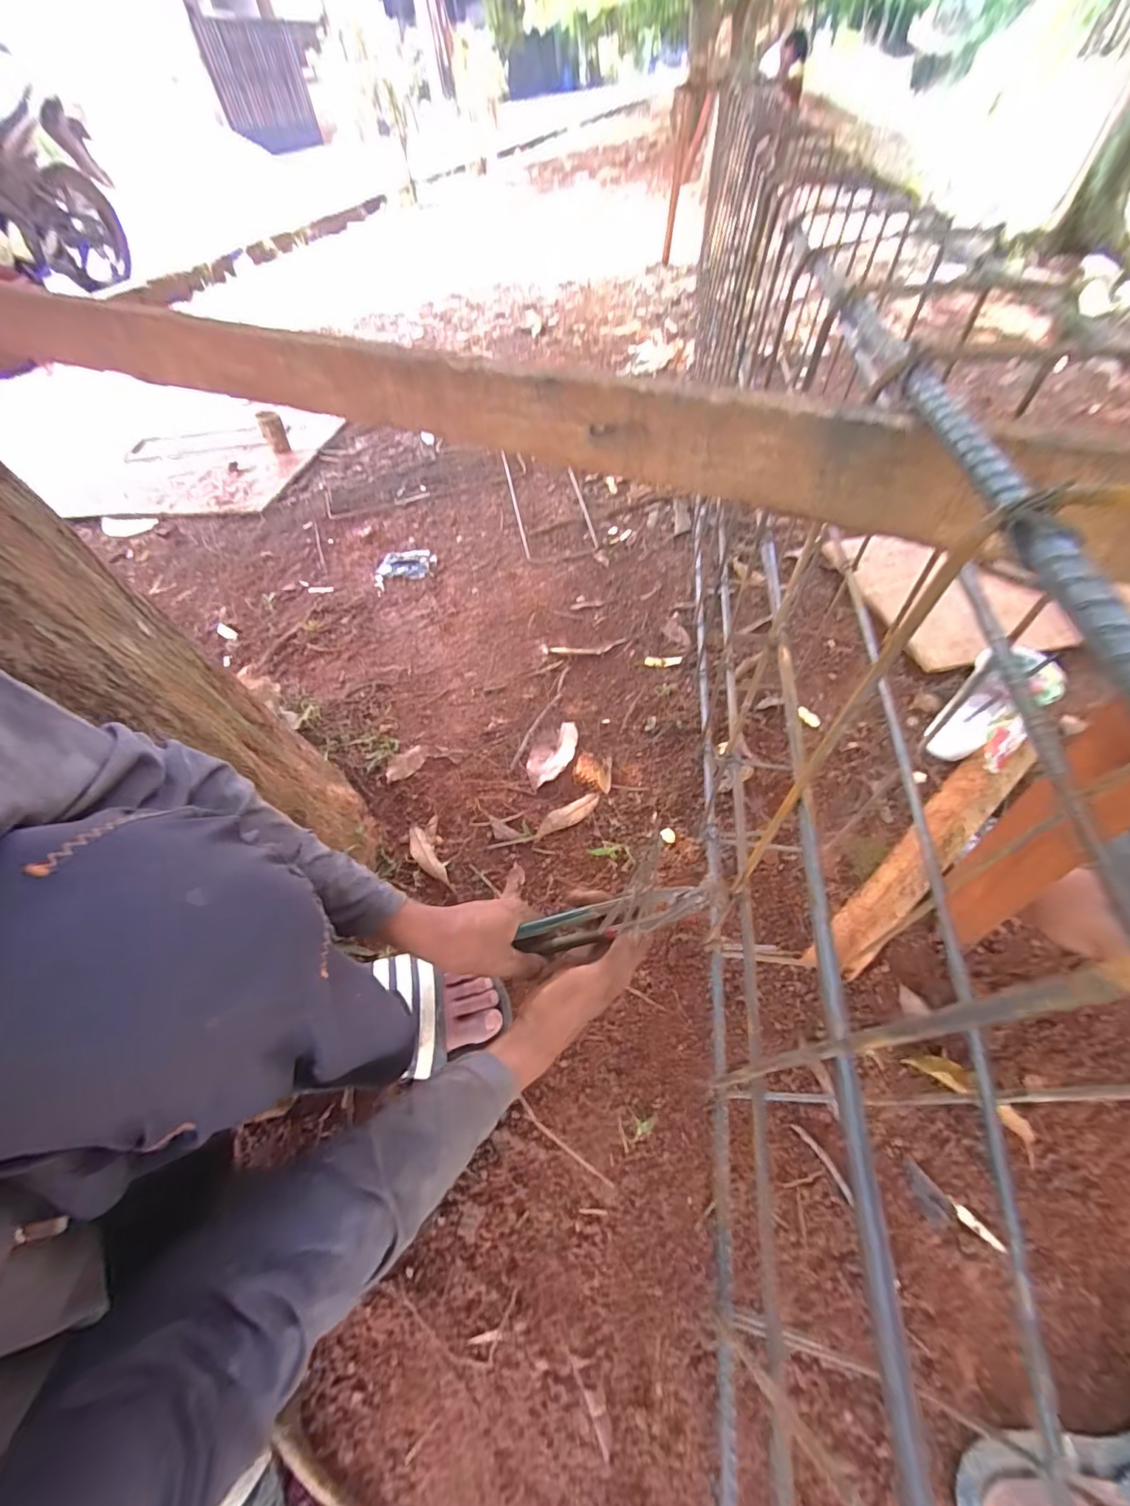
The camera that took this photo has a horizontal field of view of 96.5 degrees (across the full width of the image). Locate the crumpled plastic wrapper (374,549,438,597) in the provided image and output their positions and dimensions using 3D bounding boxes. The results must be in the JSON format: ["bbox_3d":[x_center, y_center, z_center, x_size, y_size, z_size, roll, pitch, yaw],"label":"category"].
[{"bbox_3d":[-0.347,-0.399,1.075,0.139,0.011,0.121,-24,54,-11],"label":"crumpled plastic wrapper"}]

